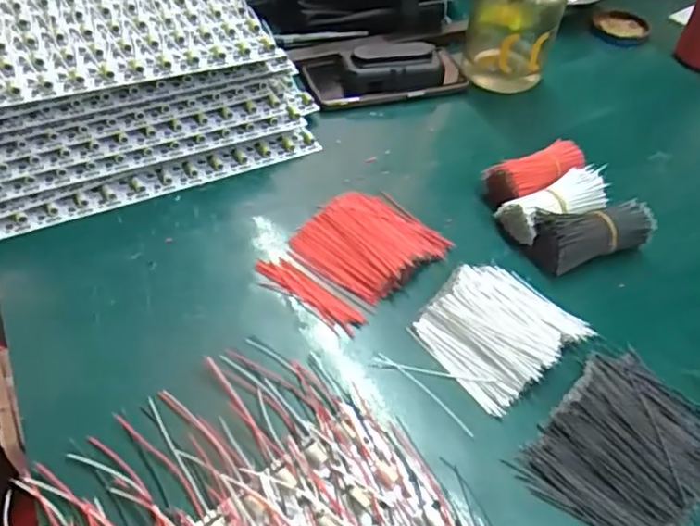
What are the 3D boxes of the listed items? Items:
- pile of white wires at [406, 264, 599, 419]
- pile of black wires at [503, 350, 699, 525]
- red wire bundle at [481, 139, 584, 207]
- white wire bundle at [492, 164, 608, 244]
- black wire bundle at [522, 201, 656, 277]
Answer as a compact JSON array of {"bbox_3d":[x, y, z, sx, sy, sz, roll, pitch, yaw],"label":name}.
[{"bbox_3d":[0.106,0.042,0.448,0.106,0.021,0.091,-29,56,-29],"label":"pile of white wires"},{"bbox_3d":[0.174,0.112,0.391,0.094,0.017,0.125,36,53,26],"label":"pile of black wires"},{"bbox_3d":[0.163,-0.076,0.555,0.094,0.035,0.043,-17,51,-21],"label":"red wire bundle"},{"bbox_3d":[0.170,-0.050,0.523,0.091,0.024,0.042,-24,52,-10],"label":"white wire bundle"},{"bbox_3d":[0.192,-0.023,0.507,0.095,0.038,0.042,-11,49,-16],"label":"black wire bundle"}]

